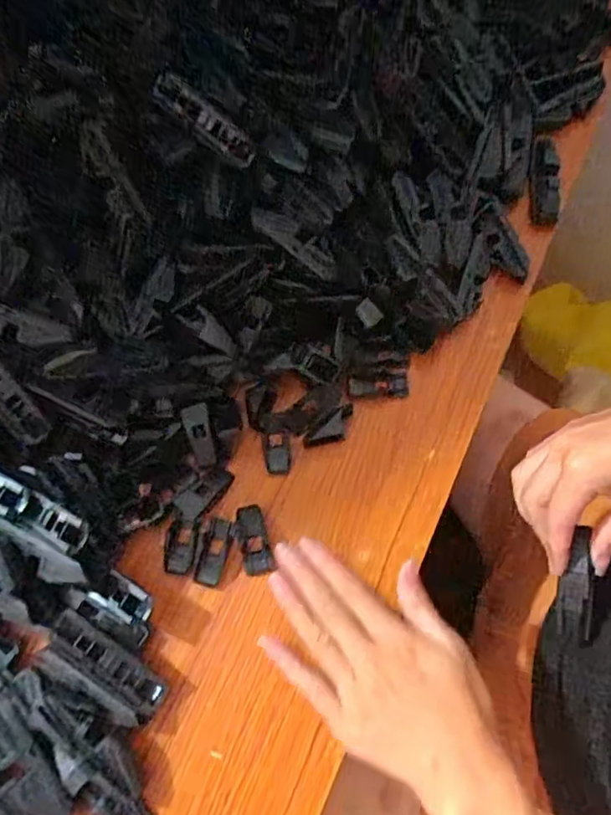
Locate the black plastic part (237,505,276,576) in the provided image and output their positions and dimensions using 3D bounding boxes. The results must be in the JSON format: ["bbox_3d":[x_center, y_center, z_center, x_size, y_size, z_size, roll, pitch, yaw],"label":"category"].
[{"bbox_3d":[-0.032,0.082,0.351,0.017,0.004,0.043,-11,71,-3],"label":"black plastic part"}]

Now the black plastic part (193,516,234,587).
[{"bbox_3d":[-0.056,0.089,0.346,0.017,0.009,0.041,11,71,4],"label":"black plastic part"}]

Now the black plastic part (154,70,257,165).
[{"bbox_3d":[-0.064,-0.183,0.356,0.076,0.012,0.017,39,75,-4],"label":"black plastic part"}]

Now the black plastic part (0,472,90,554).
[{"bbox_3d":[-0.173,0.049,0.318,0.116,0.015,0.021,24,73,8],"label":"black plastic part"}]

